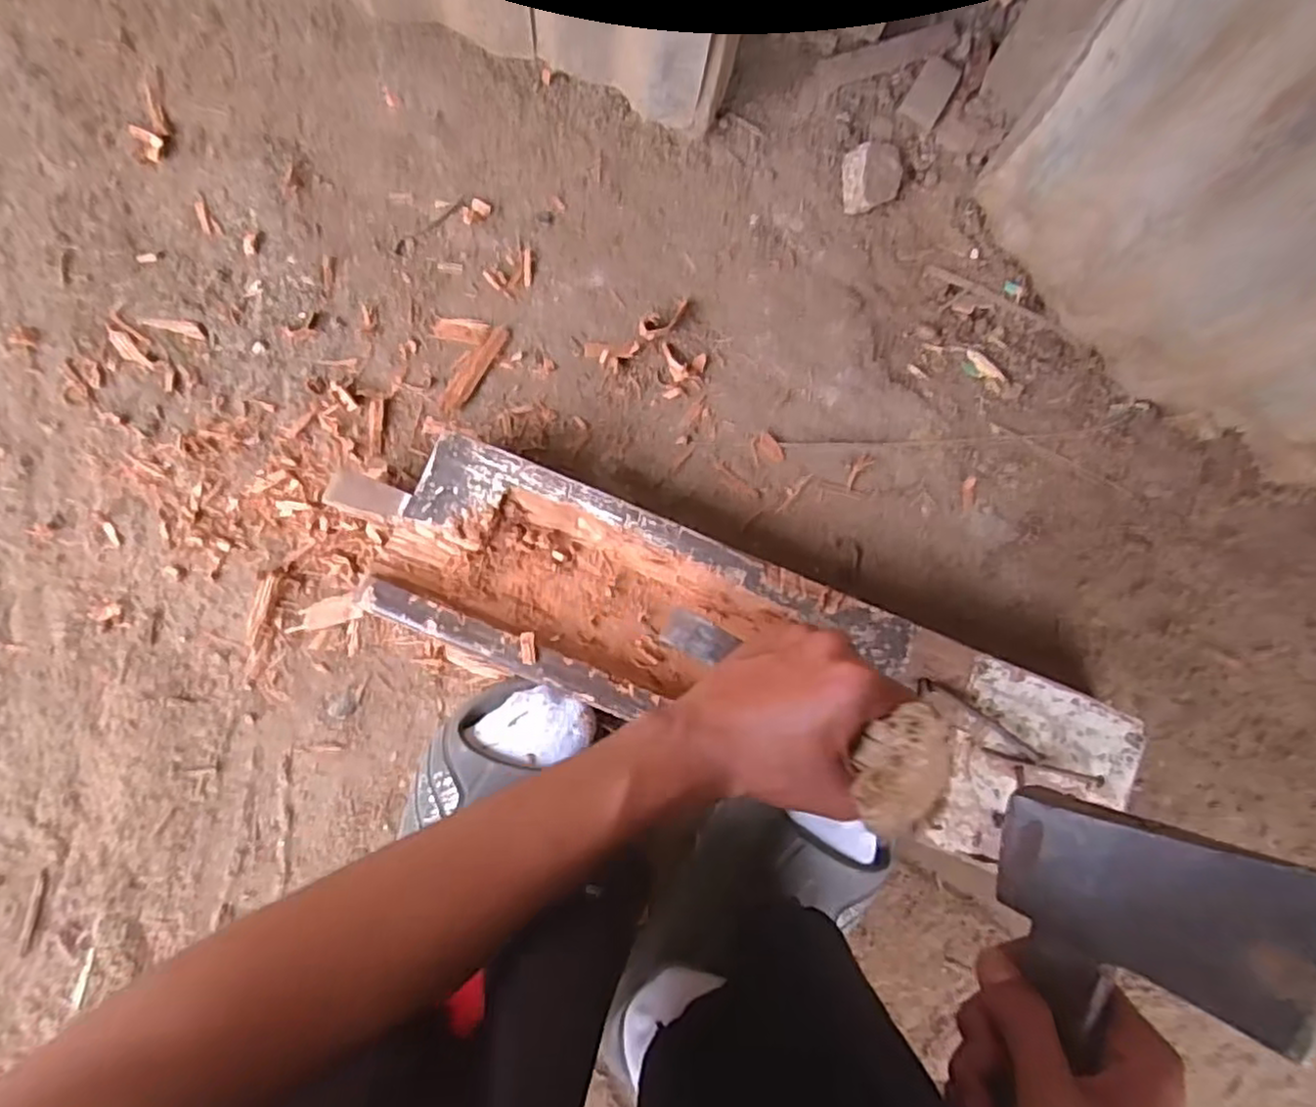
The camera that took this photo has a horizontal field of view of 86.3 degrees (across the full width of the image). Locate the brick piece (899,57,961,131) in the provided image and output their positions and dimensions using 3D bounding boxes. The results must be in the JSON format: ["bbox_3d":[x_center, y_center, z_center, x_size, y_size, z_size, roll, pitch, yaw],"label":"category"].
[{"bbox_3d":[0.227,-0.384,0.584,0.032,0.009,0.054,32,85,-3],"label":"brick piece"}]

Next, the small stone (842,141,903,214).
[{"bbox_3d":[0.176,-0.304,0.571,0.050,0.023,0.051,-5,88,-5],"label":"small stone"}]

